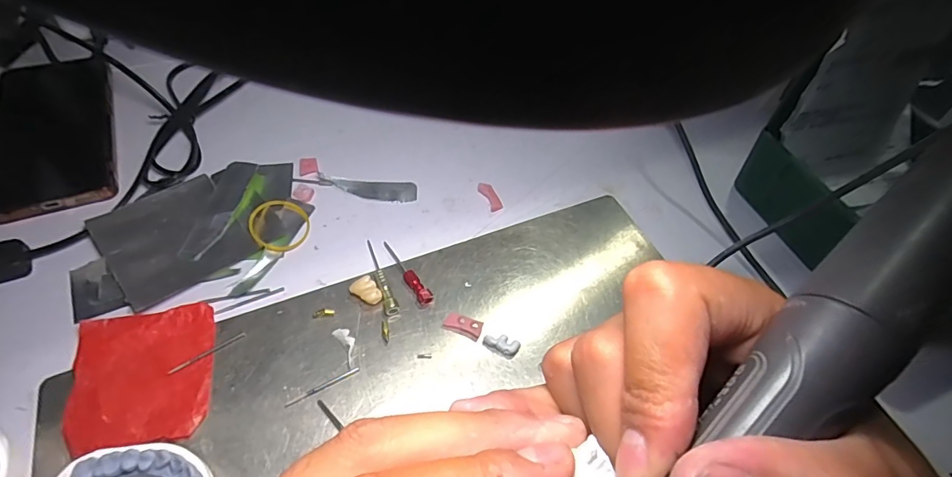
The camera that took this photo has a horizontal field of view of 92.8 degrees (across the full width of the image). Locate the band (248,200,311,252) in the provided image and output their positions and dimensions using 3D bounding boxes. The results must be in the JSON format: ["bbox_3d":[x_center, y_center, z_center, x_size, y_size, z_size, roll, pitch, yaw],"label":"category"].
[{"bbox_3d":[-0.142,-0.011,0.329,0.039,0.007,0.044,-20,57,-19],"label":"band"}]

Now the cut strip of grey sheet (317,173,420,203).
[{"bbox_3d":[-0.086,-0.041,0.360,0.077,0.004,0.021,6,52,0],"label":"cut strip of grey sheet"}]

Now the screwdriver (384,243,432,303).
[{"bbox_3d":[-0.048,0.022,0.315,0.009,0.006,0.058,-27,59,-23],"label":"screwdriver"}]

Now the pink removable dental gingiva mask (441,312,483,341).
[{"bbox_3d":[-0.008,0.056,0.294,0.024,0.004,0.013,20,54,10],"label":"pink removable dental gingiva mask"}]

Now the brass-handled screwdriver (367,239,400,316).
[{"bbox_3d":[-0.066,0.024,0.311,0.009,0.007,0.063,-16,56,-16],"label":"brass-handled screwdriver"}]

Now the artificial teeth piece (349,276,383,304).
[{"bbox_3d":[-0.072,0.035,0.301,0.022,0.011,0.013,27,55,15],"label":"artificial teeth piece"}]

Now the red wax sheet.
[{"bbox_3d":[-0.191,0.078,0.261,0.071,0.004,0.079,-9,56,-16],"label":"red wax sheet"}]

